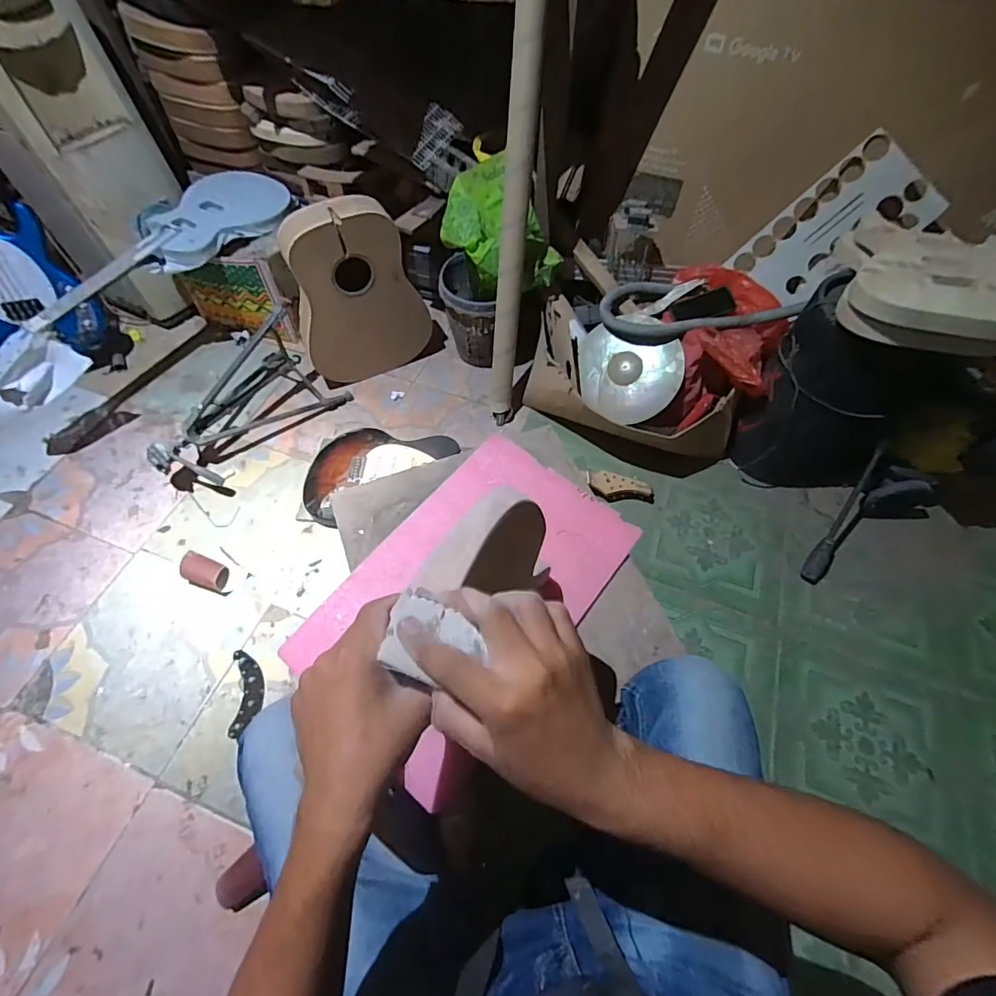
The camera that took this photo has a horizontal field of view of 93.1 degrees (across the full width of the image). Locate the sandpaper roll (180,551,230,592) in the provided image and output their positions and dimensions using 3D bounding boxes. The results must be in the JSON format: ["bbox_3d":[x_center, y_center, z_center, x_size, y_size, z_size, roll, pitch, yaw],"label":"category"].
[{"bbox_3d":[-0.730,0.183,1.176,0.114,0.053,0.070,17,60,9],"label":"sandpaper roll"}]

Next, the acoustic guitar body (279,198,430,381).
[{"bbox_3d":[-0.391,-0.563,1.356,0.374,0.503,0.140,-20,62,-13],"label":"acoustic guitar body"}]

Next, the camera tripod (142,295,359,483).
[{"bbox_3d":[-0.739,-0.292,1.319,0.295,0.248,0.527,39,66,19],"label":"camera tripod"}]

